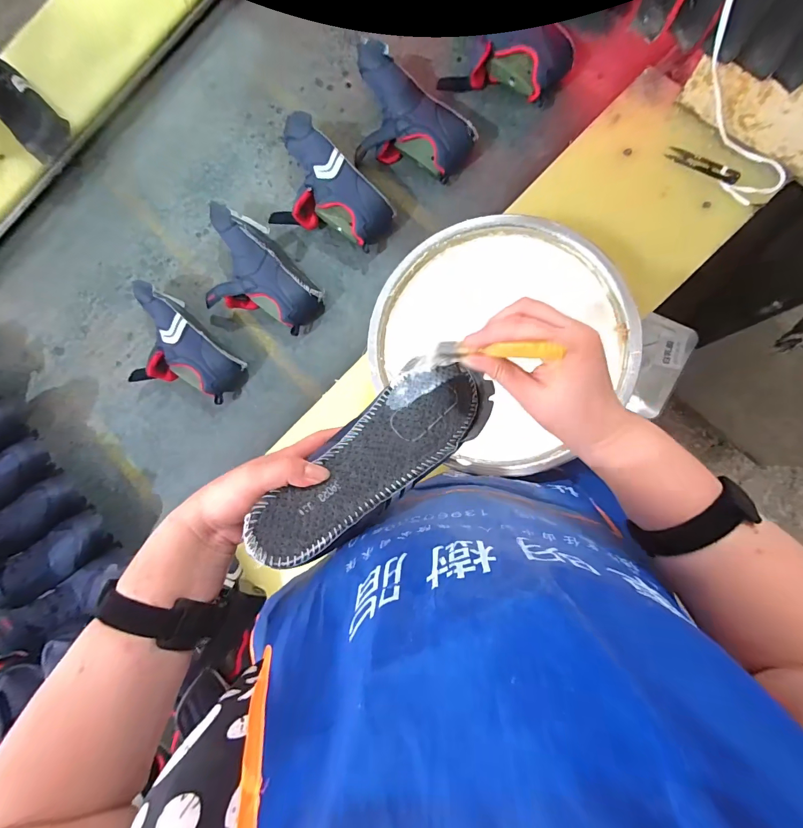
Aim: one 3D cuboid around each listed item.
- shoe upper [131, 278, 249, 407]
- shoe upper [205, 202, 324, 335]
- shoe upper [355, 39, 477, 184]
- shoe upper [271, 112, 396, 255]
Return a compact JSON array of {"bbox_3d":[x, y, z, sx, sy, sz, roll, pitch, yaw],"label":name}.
[{"bbox_3d":[-0.390,-0.112,0.687,0.233,0.083,0.162,27,87,8],"label":"shoe upper"},{"bbox_3d":[-0.268,-0.237,0.676,0.160,0.082,0.250,-43,82,0],"label":"shoe upper"},{"bbox_3d":[-0.009,-0.493,0.664,0.253,0.077,0.143,43,90,8],"label":"shoe upper"},{"bbox_3d":[-0.149,-0.377,0.670,0.157,0.084,0.255,-43,82,0],"label":"shoe upper"}]

